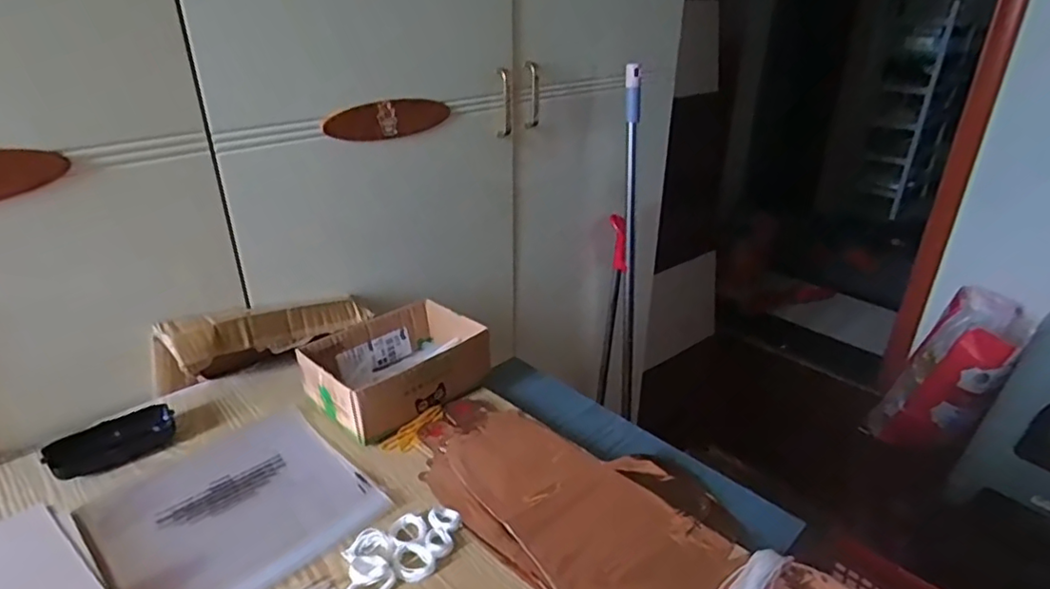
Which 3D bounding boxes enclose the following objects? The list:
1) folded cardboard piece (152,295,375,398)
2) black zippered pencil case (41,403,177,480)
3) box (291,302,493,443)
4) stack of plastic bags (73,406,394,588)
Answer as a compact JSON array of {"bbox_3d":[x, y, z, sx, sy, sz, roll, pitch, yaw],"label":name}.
[{"bbox_3d":[-0.320,0.045,0.740,0.074,0.081,0.249,23,34,36],"label":"folded cardboard piece"},{"bbox_3d":[-0.411,0.147,0.597,0.043,0.030,0.107,22,34,36],"label":"black zippered pencil case"},{"bbox_3d":[-0.148,0.082,0.686,0.135,0.067,0.180,23,34,36],"label":"box"},{"bbox_3d":[-0.263,0.192,0.542,0.207,0.009,0.202,22,34,36],"label":"stack of plastic bags"}]

